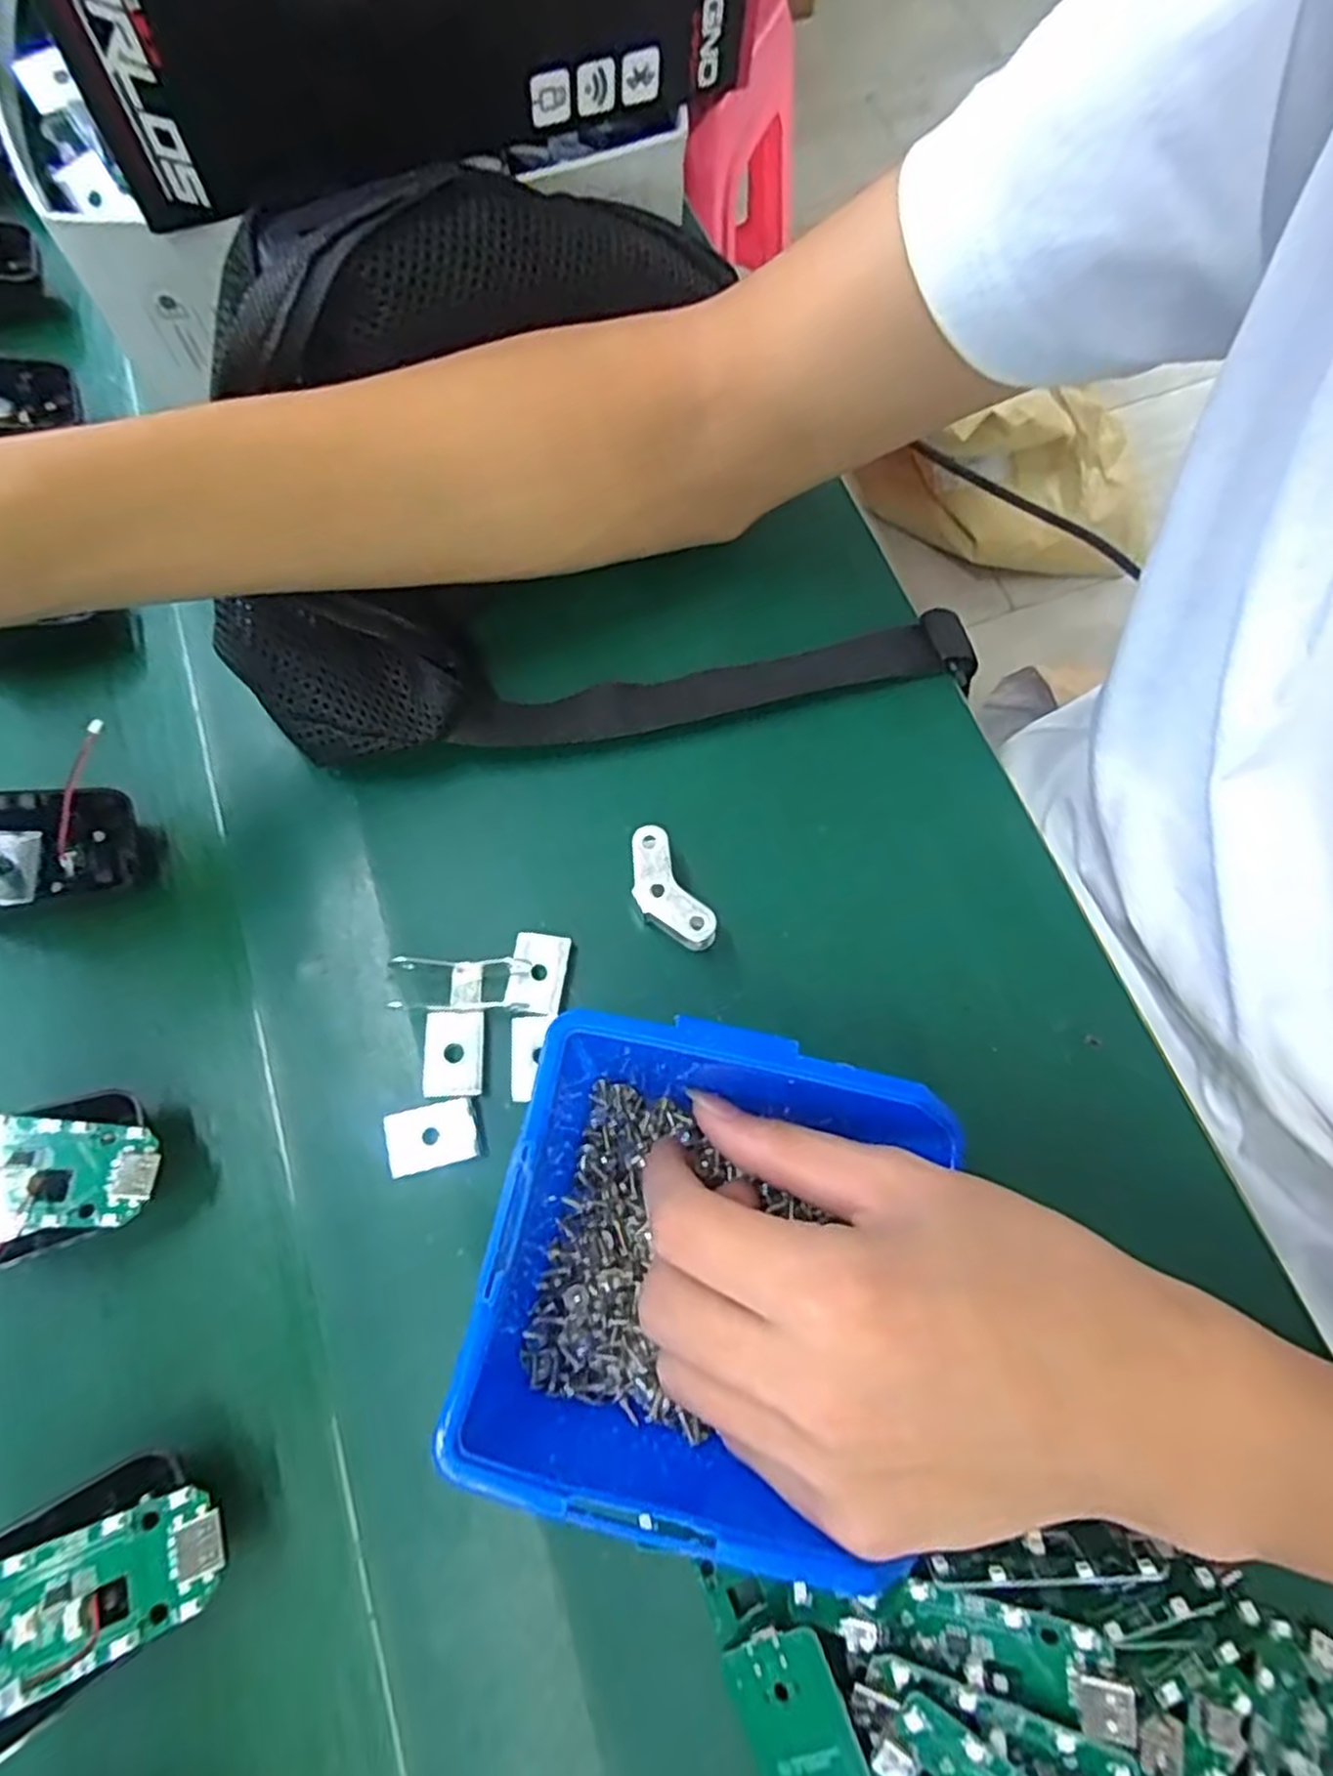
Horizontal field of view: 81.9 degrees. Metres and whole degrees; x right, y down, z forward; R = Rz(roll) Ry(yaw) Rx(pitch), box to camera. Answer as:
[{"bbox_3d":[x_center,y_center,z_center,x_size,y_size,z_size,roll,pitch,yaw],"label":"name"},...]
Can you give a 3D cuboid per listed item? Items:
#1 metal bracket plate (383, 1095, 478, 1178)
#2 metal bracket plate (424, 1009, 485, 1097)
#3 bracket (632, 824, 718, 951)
[{"bbox_3d":[-0.076,0.081,0.252,0.028,0.008,0.020,-15,73,-4],"label":"metal bracket plate"},{"bbox_3d":[-0.072,0.056,0.262,0.020,0.004,0.028,-3,72,0],"label":"metal bracket plate"},{"bbox_3d":[-0.001,0.003,0.280,0.021,0.016,0.049,-28,74,-8],"label":"bracket"}]

